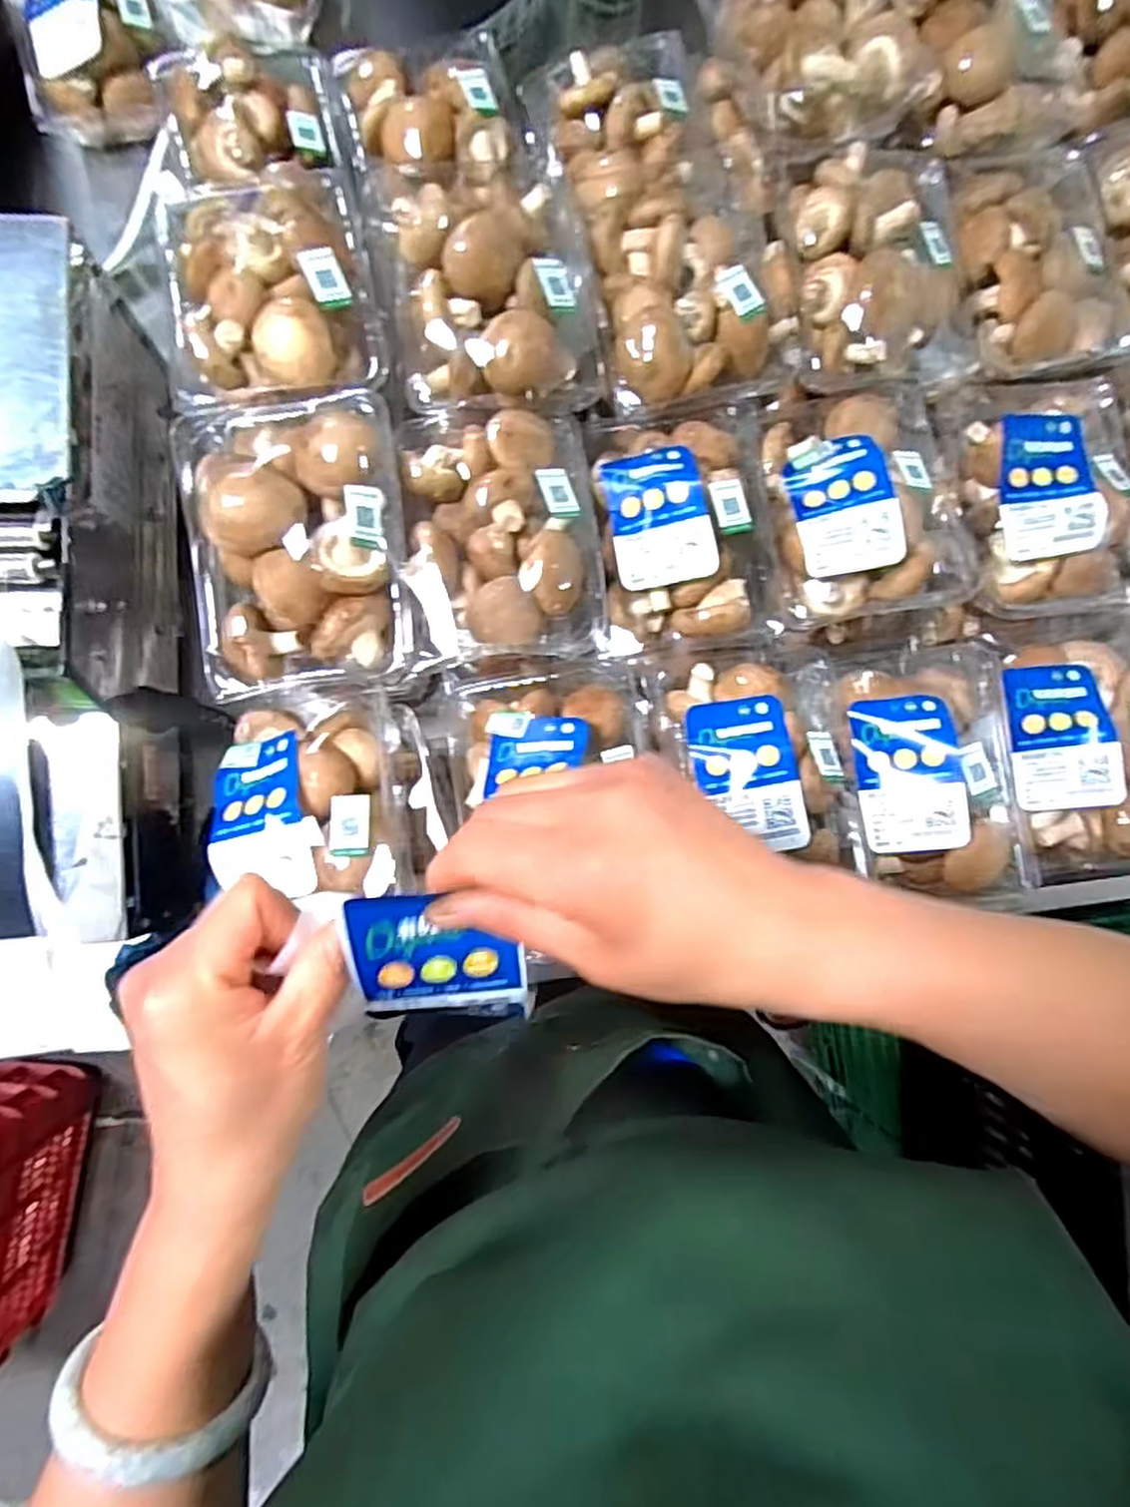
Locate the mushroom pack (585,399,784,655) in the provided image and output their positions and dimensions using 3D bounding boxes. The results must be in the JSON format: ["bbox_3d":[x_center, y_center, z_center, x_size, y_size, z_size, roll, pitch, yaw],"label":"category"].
[{"bbox_3d":[0.075,-0.154,0.489,0.122,0.060,0.164,-7,87,-7],"label":"mushroom pack"}]

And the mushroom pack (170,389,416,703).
[{"bbox_3d":[-0.161,-0.130,0.438,0.128,0.060,0.176,-6,87,-7],"label":"mushroom pack"}]

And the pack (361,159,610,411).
[{"bbox_3d":[-0.049,-0.297,0.469,0.126,0.057,0.156,-11,87,-7],"label":"pack"}]

